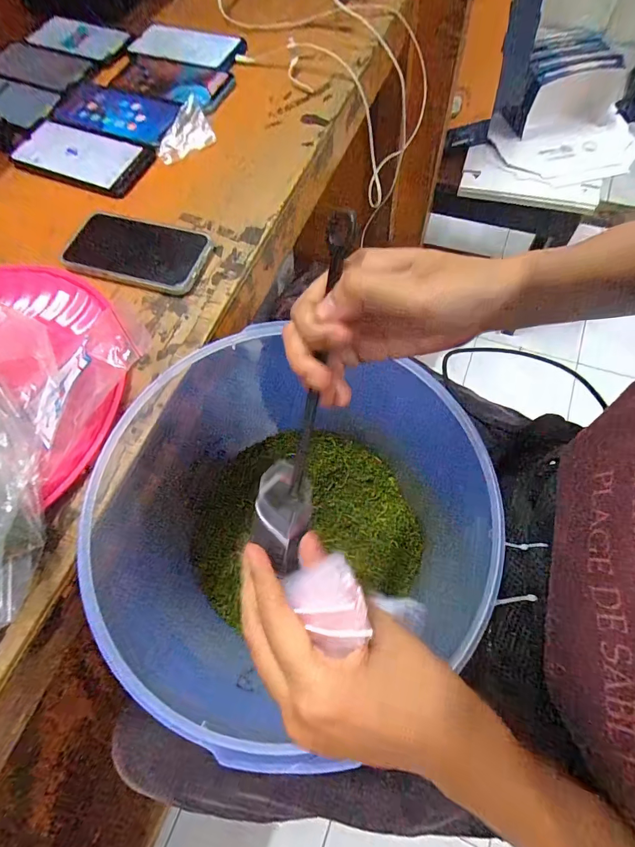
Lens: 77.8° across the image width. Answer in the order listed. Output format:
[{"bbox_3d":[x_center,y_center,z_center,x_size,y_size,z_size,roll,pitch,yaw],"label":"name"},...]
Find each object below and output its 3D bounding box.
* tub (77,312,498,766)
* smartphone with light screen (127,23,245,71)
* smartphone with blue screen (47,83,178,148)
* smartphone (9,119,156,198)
[{"bbox_3d":[-0.027,0.093,0.371,0.269,0.217,0.281,-2,66,5],"label":"tub"},{"bbox_3d":[-0.176,-0.513,0.531,0.166,0.011,0.070,22,70,14],"label":"smartphone with light screen"},{"bbox_3d":[-0.243,-0.383,0.483,0.160,0.010,0.079,21,70,14],"label":"smartphone with blue screen"},{"bbox_3d":[-0.276,-0.313,0.459,0.160,0.007,0.080,22,70,14],"label":"smartphone"}]

